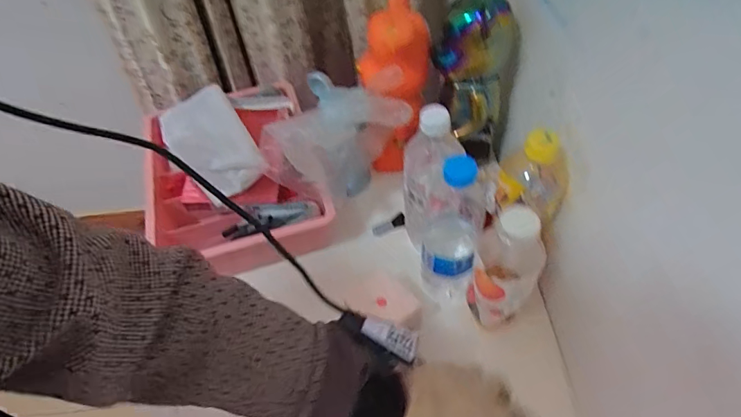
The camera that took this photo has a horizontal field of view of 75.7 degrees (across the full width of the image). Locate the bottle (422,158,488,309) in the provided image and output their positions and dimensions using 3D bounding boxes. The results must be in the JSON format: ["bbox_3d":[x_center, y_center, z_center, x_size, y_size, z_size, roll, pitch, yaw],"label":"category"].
[{"bbox_3d":[0.088,0.028,0.535,0.058,0.224,0.060,2,52,6],"label":"bottle"}]

